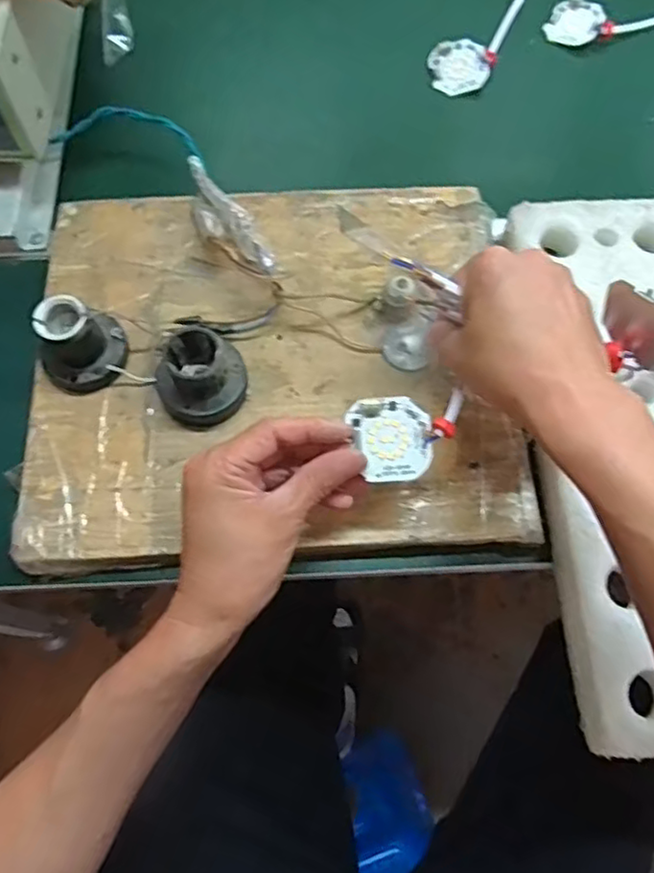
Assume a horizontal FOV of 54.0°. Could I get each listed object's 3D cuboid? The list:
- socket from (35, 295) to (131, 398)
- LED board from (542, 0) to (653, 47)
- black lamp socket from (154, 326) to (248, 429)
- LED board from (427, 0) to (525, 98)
[{"bbox_3d":[-0.164,-0.062,0.422,0.059,0.048,0.050,-36,75,-13],"label":"socket"},{"bbox_3d":[0.286,-0.397,0.605,0.167,0.018,0.049,-11,69,-6],"label":"LED board"},{"bbox_3d":[-0.082,-0.039,0.416,0.051,0.049,0.054,1,71,-2],"label":"black lamp socket"},{"bbox_3d":[0.143,-0.379,0.595,0.056,0.018,0.159,25,70,8],"label":"LED board"}]

